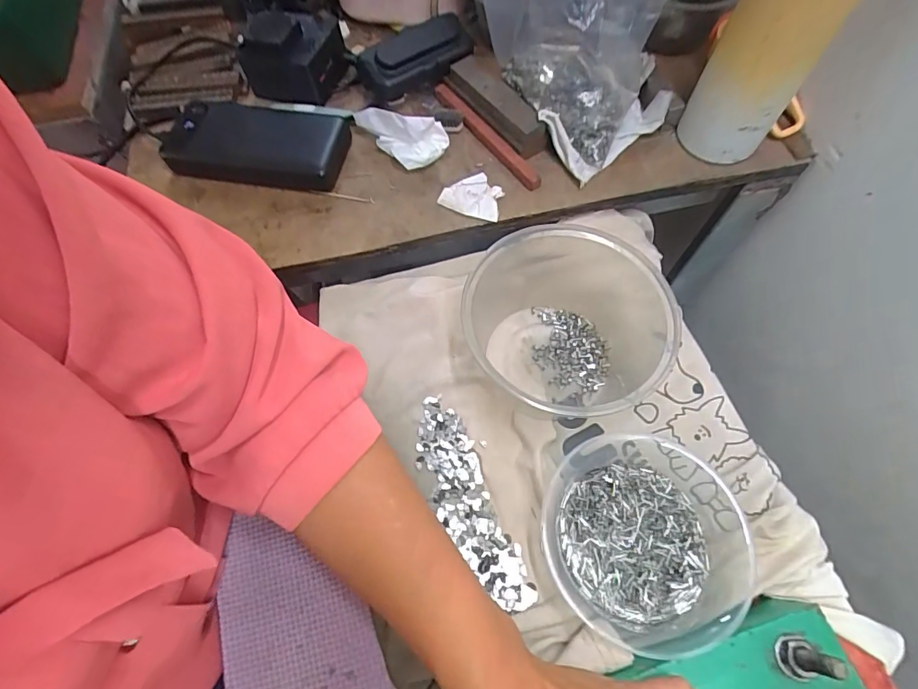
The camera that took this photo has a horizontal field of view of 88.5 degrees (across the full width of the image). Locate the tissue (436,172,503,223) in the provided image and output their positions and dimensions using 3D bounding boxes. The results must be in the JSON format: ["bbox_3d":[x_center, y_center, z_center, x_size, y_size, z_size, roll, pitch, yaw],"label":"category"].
[{"bbox_3d":[0.011,-0.129,0.404,0.051,0.010,0.040,13,67,8],"label":"tissue"}]

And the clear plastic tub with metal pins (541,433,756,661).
[{"bbox_3d":[0.126,0.118,0.305,0.141,0.053,0.122,-16,67,-5],"label":"clear plastic tub with metal pins"}]

